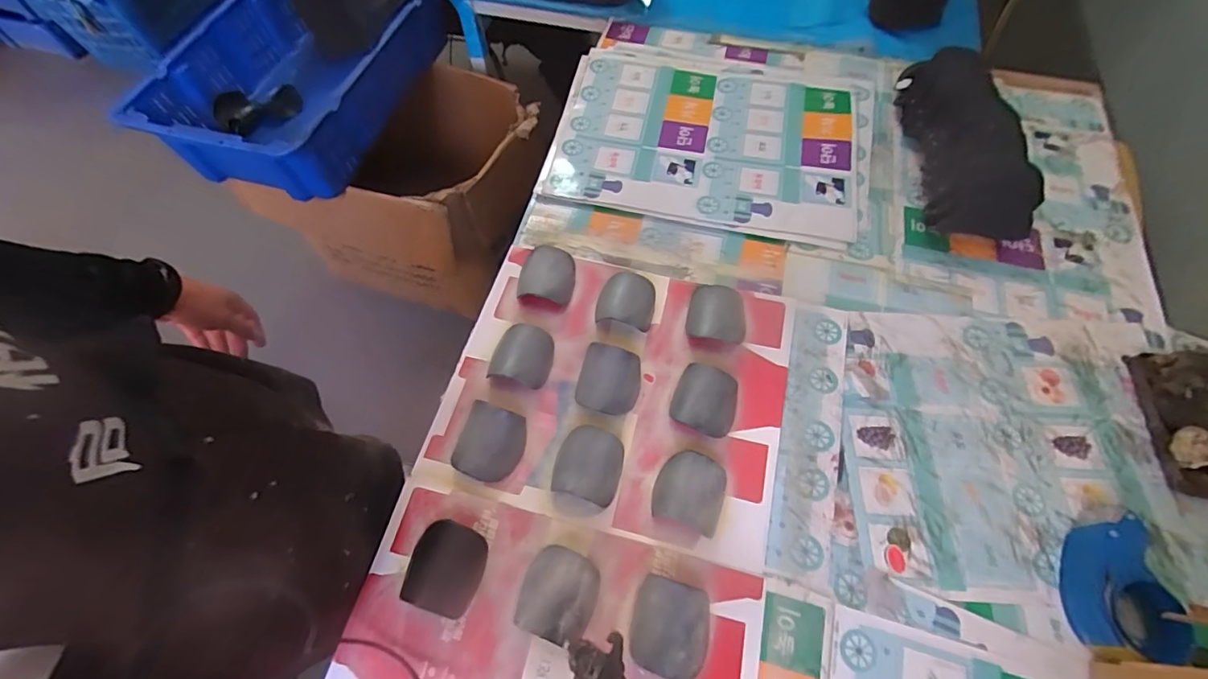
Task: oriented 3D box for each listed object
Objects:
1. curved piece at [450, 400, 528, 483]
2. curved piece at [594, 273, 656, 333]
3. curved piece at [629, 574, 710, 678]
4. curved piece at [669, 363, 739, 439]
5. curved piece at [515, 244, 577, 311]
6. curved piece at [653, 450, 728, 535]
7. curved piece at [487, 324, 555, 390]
[{"bbox_3d":[-0.150,0.141,0.683,0.085,0.046,0.096,17,63,8],"label":"curved piece"},{"bbox_3d":[0.035,-0.057,0.786,0.088,0.044,0.101,16,63,7],"label":"curved piece"},{"bbox_3d":[0.073,0.319,0.565,0.084,0.041,0.092,13,62,6],"label":"curved piece"},{"bbox_3d":[0.134,0.081,0.680,0.083,0.055,0.089,18,63,8],"label":"curved piece"},{"bbox_3d":[-0.088,-0.097,0.792,0.088,0.045,0.101,11,62,5],"label":"curved piece"},{"bbox_3d":[0.106,0.190,0.640,0.084,0.044,0.093,19,63,9],"label":"curved piece"},{"bbox_3d":[-0.114,0.024,0.732,0.084,0.056,0.093,12,62,5],"label":"curved piece"}]

